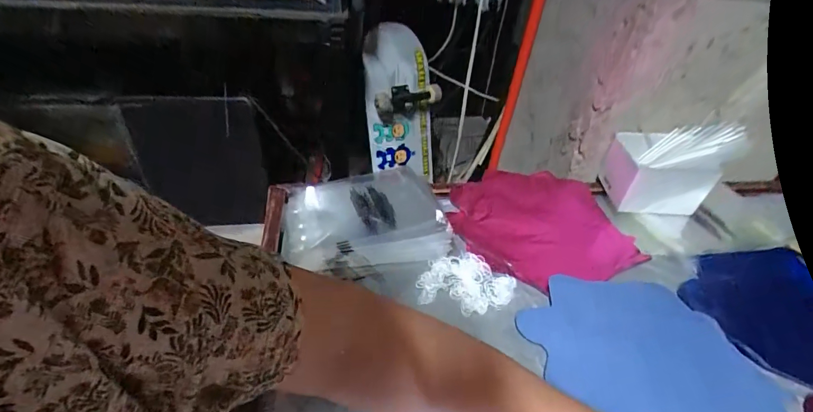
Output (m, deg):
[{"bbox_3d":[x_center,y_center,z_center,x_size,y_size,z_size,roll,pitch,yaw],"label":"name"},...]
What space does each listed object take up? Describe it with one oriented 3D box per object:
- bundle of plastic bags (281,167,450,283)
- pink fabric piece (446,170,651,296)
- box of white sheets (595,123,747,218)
[{"bbox_3d":[-0.055,0.017,0.537,0.203,0.022,0.173,-7,42,-16],"label":"bundle of plastic bags"},{"bbox_3d":[0.187,0.026,0.591,0.248,0.046,0.212,-4,42,-12],"label":"pink fabric piece"},{"bbox_3d":[0.392,-0.058,0.611,0.161,0.127,0.094,2,41,-4],"label":"box of white sheets"}]

